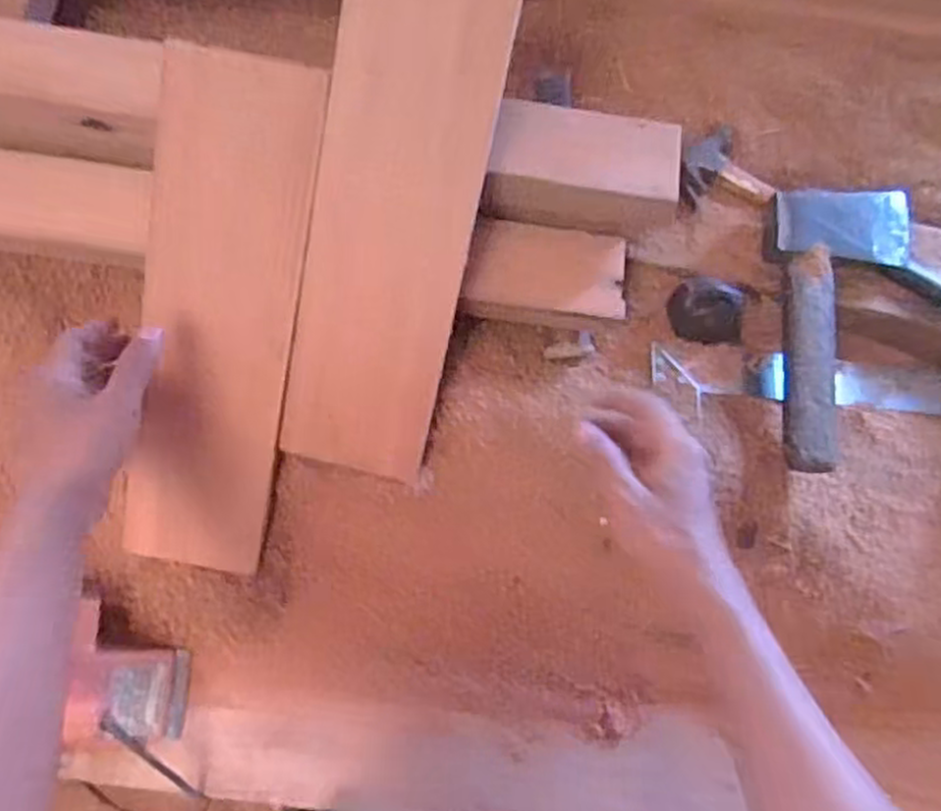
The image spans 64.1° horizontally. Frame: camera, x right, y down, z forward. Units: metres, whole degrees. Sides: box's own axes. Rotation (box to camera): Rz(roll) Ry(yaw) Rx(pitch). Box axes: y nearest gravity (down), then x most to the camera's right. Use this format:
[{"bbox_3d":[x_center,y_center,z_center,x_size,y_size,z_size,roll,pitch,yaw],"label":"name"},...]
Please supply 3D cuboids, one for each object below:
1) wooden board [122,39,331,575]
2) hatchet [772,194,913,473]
[{"bbox_3d":[-0.189,-0.050,0.563,0.109,0.010,0.390,13,112,-5],"label":"wooden board"},{"bbox_3d":[0.320,-0.065,0.610,0.143,0.052,0.234,1,88,1],"label":"hatchet"}]

